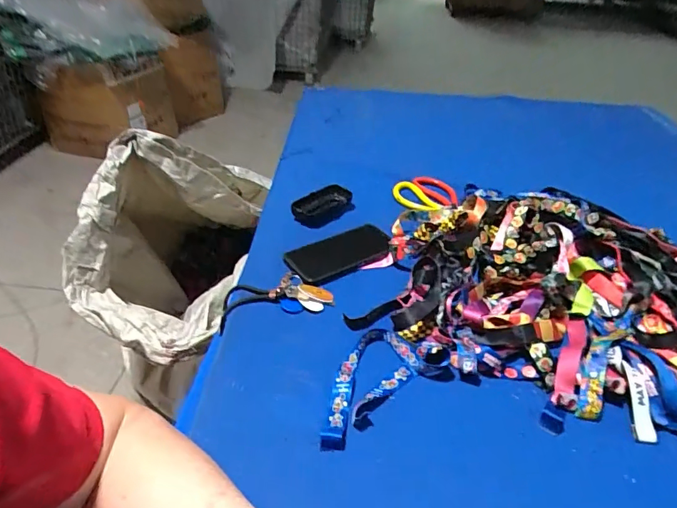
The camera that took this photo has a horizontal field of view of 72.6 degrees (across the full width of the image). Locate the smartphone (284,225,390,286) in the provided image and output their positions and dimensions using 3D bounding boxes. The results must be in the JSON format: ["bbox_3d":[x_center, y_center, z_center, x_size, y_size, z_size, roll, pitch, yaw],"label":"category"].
[{"bbox_3d":[0.003,-0.005,0.683,0.167,0.012,0.092,-21,43,-28],"label":"smartphone"}]

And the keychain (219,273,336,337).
[{"bbox_3d":[-0.083,0.056,0.592,0.142,0.013,0.073,-13,39,-20],"label":"keychain"}]

